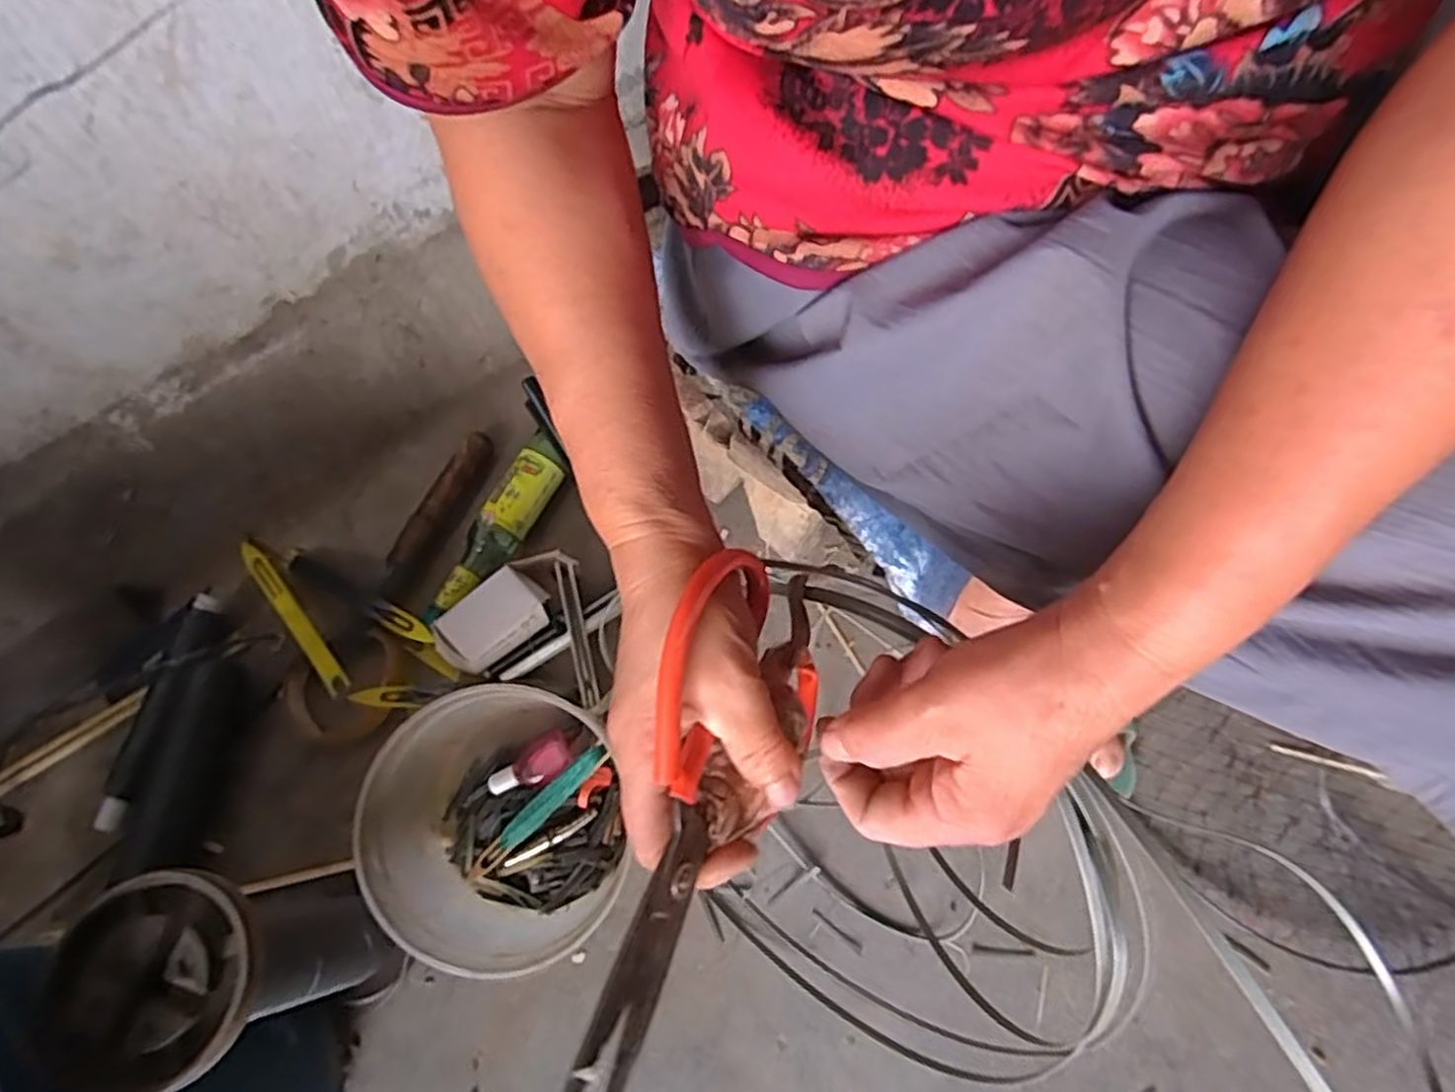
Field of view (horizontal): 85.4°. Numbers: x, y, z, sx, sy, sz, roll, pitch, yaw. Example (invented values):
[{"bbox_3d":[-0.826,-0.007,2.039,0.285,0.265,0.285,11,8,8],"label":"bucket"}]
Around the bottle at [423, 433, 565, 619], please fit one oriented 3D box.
[{"bbox_3d":[-0.185,-0.013,0.622,0.041,0.037,0.161,32,76,12],"label":"bottle"}]

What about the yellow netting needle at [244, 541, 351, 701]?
[{"bbox_3d":[-0.342,0.054,0.618,0.018,0.009,0.165,-38,65,-17],"label":"yellow netting needle"}]

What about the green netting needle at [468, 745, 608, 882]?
[{"bbox_3d":[-0.131,0.182,0.538,0.137,0.012,0.016,-46,75,11],"label":"green netting needle"}]

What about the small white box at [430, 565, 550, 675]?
[{"bbox_3d":[-0.171,0.053,0.581,0.081,0.038,0.046,-38,74,-10],"label":"small white box"}]

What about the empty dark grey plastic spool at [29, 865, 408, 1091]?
[{"bbox_3d":[-0.246,0.225,0.445,0.088,0.236,0.088,-1,72,2],"label":"empty dark grey plastic spool"}]

